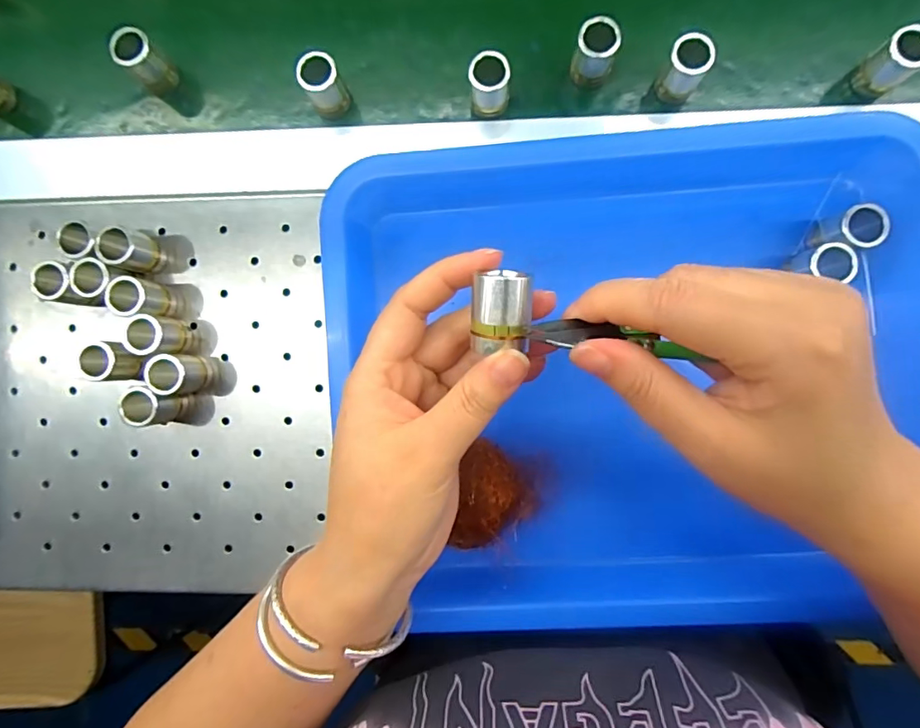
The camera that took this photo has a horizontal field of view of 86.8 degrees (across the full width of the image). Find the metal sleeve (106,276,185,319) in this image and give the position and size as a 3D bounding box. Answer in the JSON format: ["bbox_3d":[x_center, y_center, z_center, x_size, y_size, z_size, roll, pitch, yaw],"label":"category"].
[{"bbox_3d":[-0.186,-0.038,0.286,0.022,0.031,0.022,0,88,3],"label":"metal sleeve"}]

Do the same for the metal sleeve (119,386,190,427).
[{"bbox_3d":[-0.178,0.024,0.286,0.022,0.033,0.021,2,89,3],"label":"metal sleeve"}]

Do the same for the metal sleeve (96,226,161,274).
[{"bbox_3d":[-0.192,-0.066,0.287,0.021,0.032,0.022,0,88,3],"label":"metal sleeve"}]

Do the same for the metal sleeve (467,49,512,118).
[{"bbox_3d":[0.017,-0.160,0.281,0.022,0.032,0.021,-8,88,3],"label":"metal sleeve"}]

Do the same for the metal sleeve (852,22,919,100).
[{"bbox_3d":[0.239,-0.166,0.268,0.019,0.032,0.022,-38,87,2],"label":"metal sleeve"}]

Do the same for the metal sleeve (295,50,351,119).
[{"bbox_3d":[-0.080,-0.165,0.288,0.022,0.030,0.023,0,88,3],"label":"metal sleeve"}]

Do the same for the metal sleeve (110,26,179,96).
[{"bbox_3d":[-0.189,-0.182,0.294,0.021,0.034,0.019,-43,87,1],"label":"metal sleeve"}]

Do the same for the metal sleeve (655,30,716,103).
[{"bbox_3d":[0.126,-0.166,0.276,0.021,0.034,0.020,0,88,3],"label":"metal sleeve"}]

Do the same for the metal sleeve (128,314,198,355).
[{"bbox_3d":[-0.175,-0.016,0.287,0.021,0.034,0.021,-2,88,3],"label":"metal sleeve"}]

